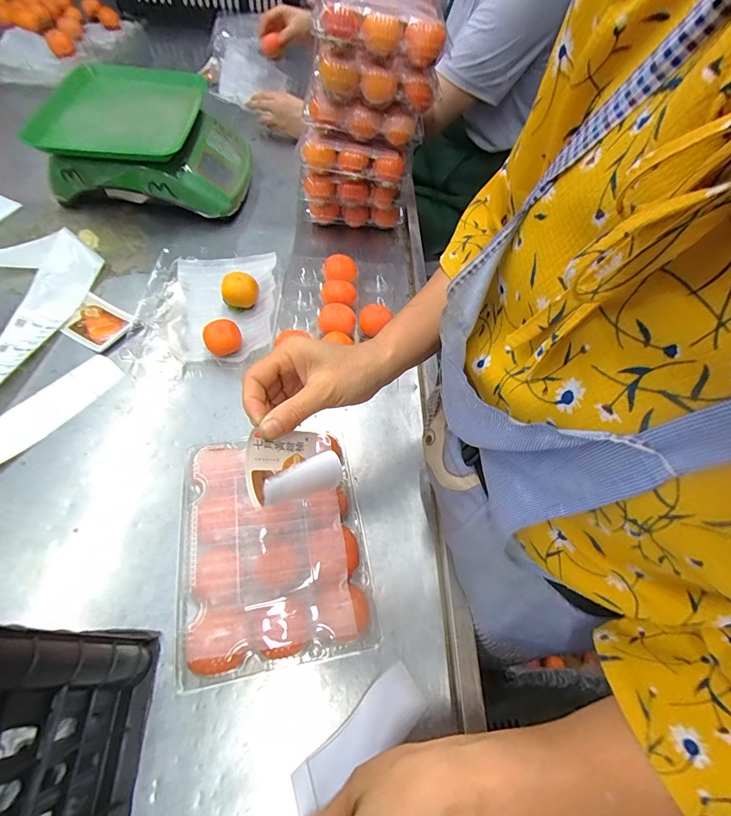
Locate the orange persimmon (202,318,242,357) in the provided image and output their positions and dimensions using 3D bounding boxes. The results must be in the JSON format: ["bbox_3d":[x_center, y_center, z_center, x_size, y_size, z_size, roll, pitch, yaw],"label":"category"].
[{"bbox_3d":[-0.189,-0.091,0.526,0.045,0.035,0.037,-20,62,-15],"label":"orange persimmon"}]

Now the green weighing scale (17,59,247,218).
[{"bbox_3d":[-0.372,-0.484,0.711,0.315,0.113,0.331,-1,59,-7],"label":"green weighing scale"}]

